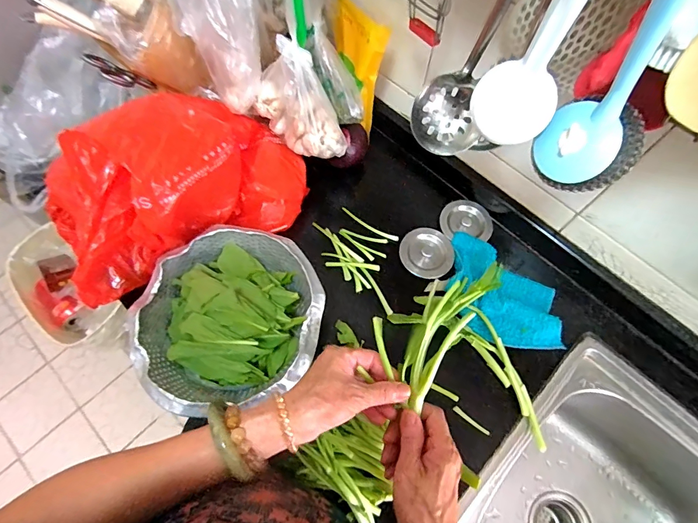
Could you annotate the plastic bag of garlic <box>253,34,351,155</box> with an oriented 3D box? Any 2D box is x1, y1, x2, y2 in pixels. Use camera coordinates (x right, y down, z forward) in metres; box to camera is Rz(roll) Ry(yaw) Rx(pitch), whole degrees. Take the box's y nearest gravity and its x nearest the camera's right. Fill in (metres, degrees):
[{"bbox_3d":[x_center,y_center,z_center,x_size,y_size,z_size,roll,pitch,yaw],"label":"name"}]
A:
[{"bbox_3d":[-0.061,-0.215,0.534,0.130,0.123,0.058,34,70,13],"label":"plastic bag of garlic"}]

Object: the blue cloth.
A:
[{"bbox_3d":[0.241,0.041,0.606,0.162,0.022,0.176,4,67,1],"label":"blue cloth"}]

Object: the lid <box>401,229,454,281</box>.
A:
[{"bbox_3d":[0.125,-0.014,0.620,0.083,0.016,0.076,0,67,-1],"label":"lid"}]

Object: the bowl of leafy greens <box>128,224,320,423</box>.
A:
[{"bbox_3d":[-0.155,0.064,0.516,0.237,0.098,0.212,-18,68,-9],"label":"bowl of leafy greens"}]

